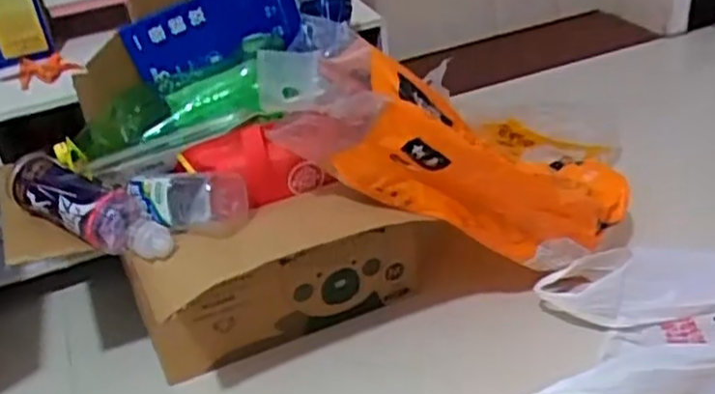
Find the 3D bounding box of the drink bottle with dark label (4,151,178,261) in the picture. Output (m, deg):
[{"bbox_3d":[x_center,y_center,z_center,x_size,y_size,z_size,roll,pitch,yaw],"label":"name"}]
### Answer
[{"bbox_3d":[-0.317,0.011,0.879,0.242,0.076,0.075,15,39,30],"label":"drink bottle with dark label"}]

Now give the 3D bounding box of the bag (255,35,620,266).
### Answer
[{"bbox_3d":[0.149,-0.046,0.999,0.593,0.173,0.246,14,17,-39],"label":"bag"}]

